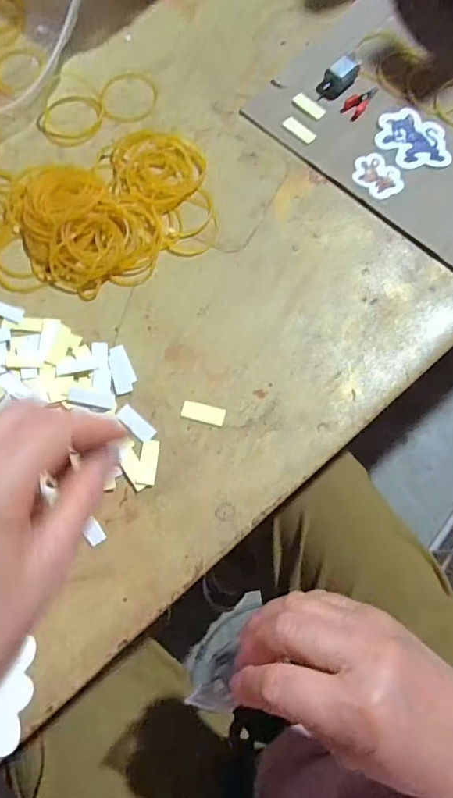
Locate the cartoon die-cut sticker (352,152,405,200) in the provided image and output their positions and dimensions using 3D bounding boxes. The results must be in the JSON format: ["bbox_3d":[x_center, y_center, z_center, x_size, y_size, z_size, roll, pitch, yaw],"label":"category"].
[{"bbox_3d":[0.114,-0.169,0.365,0.030,0.004,0.039,-41,77,-11],"label":"cartoon die-cut sticker"}]

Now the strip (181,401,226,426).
[{"bbox_3d":[-0.015,0.009,0.314,0.028,0.004,0.012,14,73,5],"label":"strip"}]

